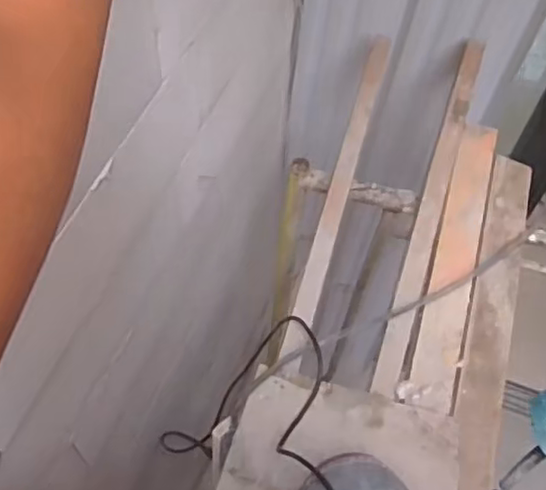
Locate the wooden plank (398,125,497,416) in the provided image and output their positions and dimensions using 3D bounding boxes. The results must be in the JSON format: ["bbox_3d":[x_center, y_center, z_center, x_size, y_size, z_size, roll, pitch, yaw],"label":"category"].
[{"bbox_3d":[0.319,0.006,1.109,0.078,0.022,0.575,17,58,7],"label":"wooden plank"}]

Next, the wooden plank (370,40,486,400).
[{"bbox_3d":[0.294,-0.097,1.164,0.046,0.031,0.788,18,58,7],"label":"wooden plank"}]

